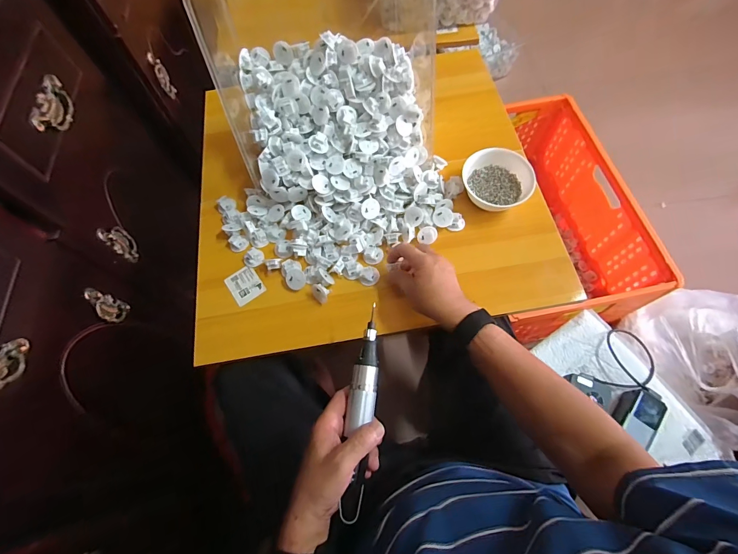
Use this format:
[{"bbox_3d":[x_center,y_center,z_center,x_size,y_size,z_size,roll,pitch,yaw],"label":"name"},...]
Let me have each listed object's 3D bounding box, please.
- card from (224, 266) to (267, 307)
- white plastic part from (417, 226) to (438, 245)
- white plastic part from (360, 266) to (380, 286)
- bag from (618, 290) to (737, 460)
[{"bbox_3d":[-0.208,0.013,0.604,0.051,0.005,0.062,-32,70,-17],"label":"card"},{"bbox_3d":[0.098,-0.071,0.604,0.030,0.012,0.029,16,68,9],"label":"white plastic part"},{"bbox_3d":[0.001,-0.002,0.585,0.031,0.012,0.030,-1,67,2],"label":"white plastic part"},{"bbox_3d":[0.728,0.178,0.785,0.265,0.240,0.361,0,67,2],"label":"bag"}]

